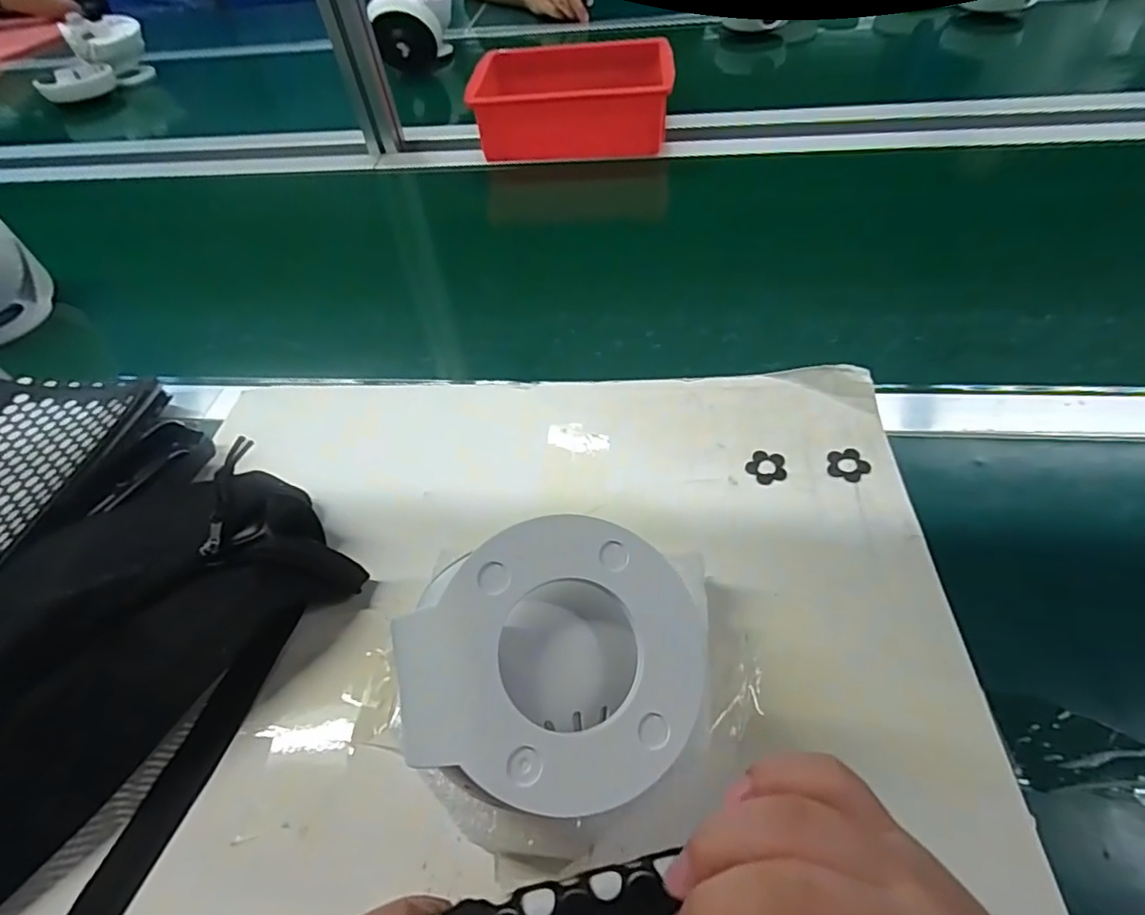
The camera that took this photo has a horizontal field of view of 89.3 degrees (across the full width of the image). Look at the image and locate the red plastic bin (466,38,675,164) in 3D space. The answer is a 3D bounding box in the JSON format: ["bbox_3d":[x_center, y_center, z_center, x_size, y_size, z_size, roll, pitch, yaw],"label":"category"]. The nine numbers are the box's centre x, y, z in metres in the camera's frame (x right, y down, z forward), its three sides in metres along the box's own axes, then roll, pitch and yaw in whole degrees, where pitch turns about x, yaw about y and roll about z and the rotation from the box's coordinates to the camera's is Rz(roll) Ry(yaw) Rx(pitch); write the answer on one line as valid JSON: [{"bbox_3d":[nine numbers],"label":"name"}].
[{"bbox_3d":[0.001,-0.456,0.745,0.242,0.084,0.160,1,52,6],"label":"red plastic bin"}]

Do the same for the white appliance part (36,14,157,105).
[{"bbox_3d":[-0.780,-0.650,0.944,0.058,0.092,0.177,18,56,19],"label":"white appliance part"}]

